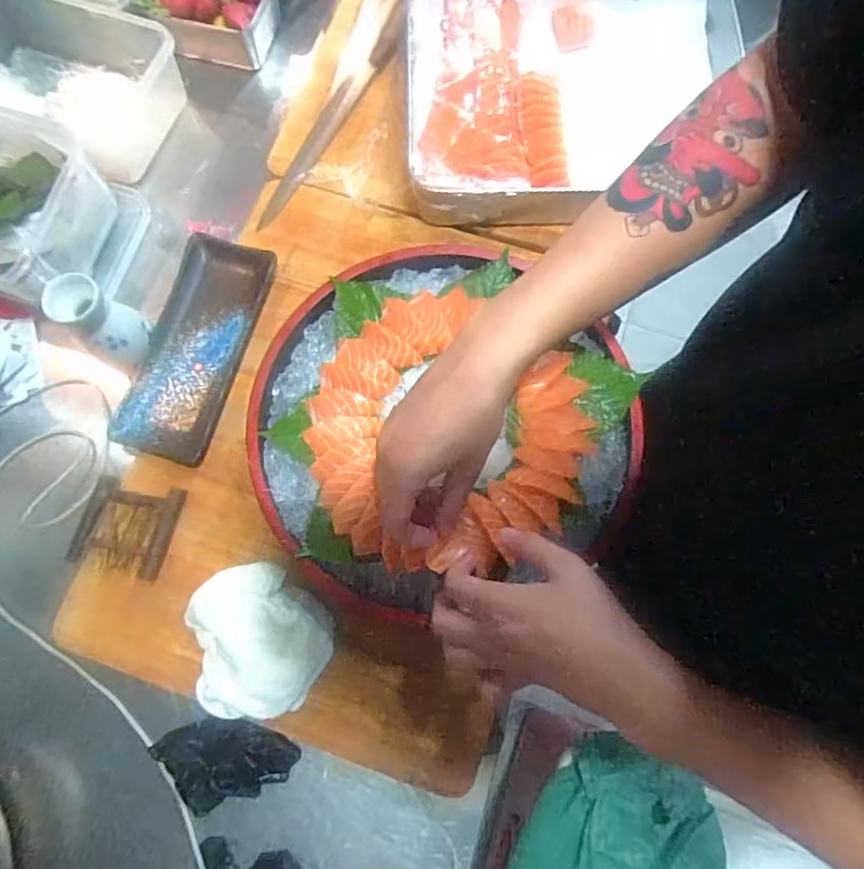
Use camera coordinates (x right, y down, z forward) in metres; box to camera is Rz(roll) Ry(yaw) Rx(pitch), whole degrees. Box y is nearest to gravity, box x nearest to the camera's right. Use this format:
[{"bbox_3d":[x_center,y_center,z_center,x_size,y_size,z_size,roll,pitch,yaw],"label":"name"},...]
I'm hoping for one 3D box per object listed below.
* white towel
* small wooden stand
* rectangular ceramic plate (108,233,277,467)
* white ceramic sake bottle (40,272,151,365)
[{"bbox_3d":[-0.143,0.165,0.462,0.110,0.041,0.117,-12,75,-2],"label":"white towel"},{"bbox_3d":[-0.270,0.081,0.505,0.078,0.015,0.078,13,76,4],"label":"small wooden stand"},{"bbox_3d":[-0.221,-0.085,0.539,0.088,0.024,0.219,15,76,5],"label":"rectangular ceramic plate"},{"bbox_3d":[-0.289,-0.100,0.500,0.055,0.078,0.050,0,75,1],"label":"white ceramic sake bottle"}]

